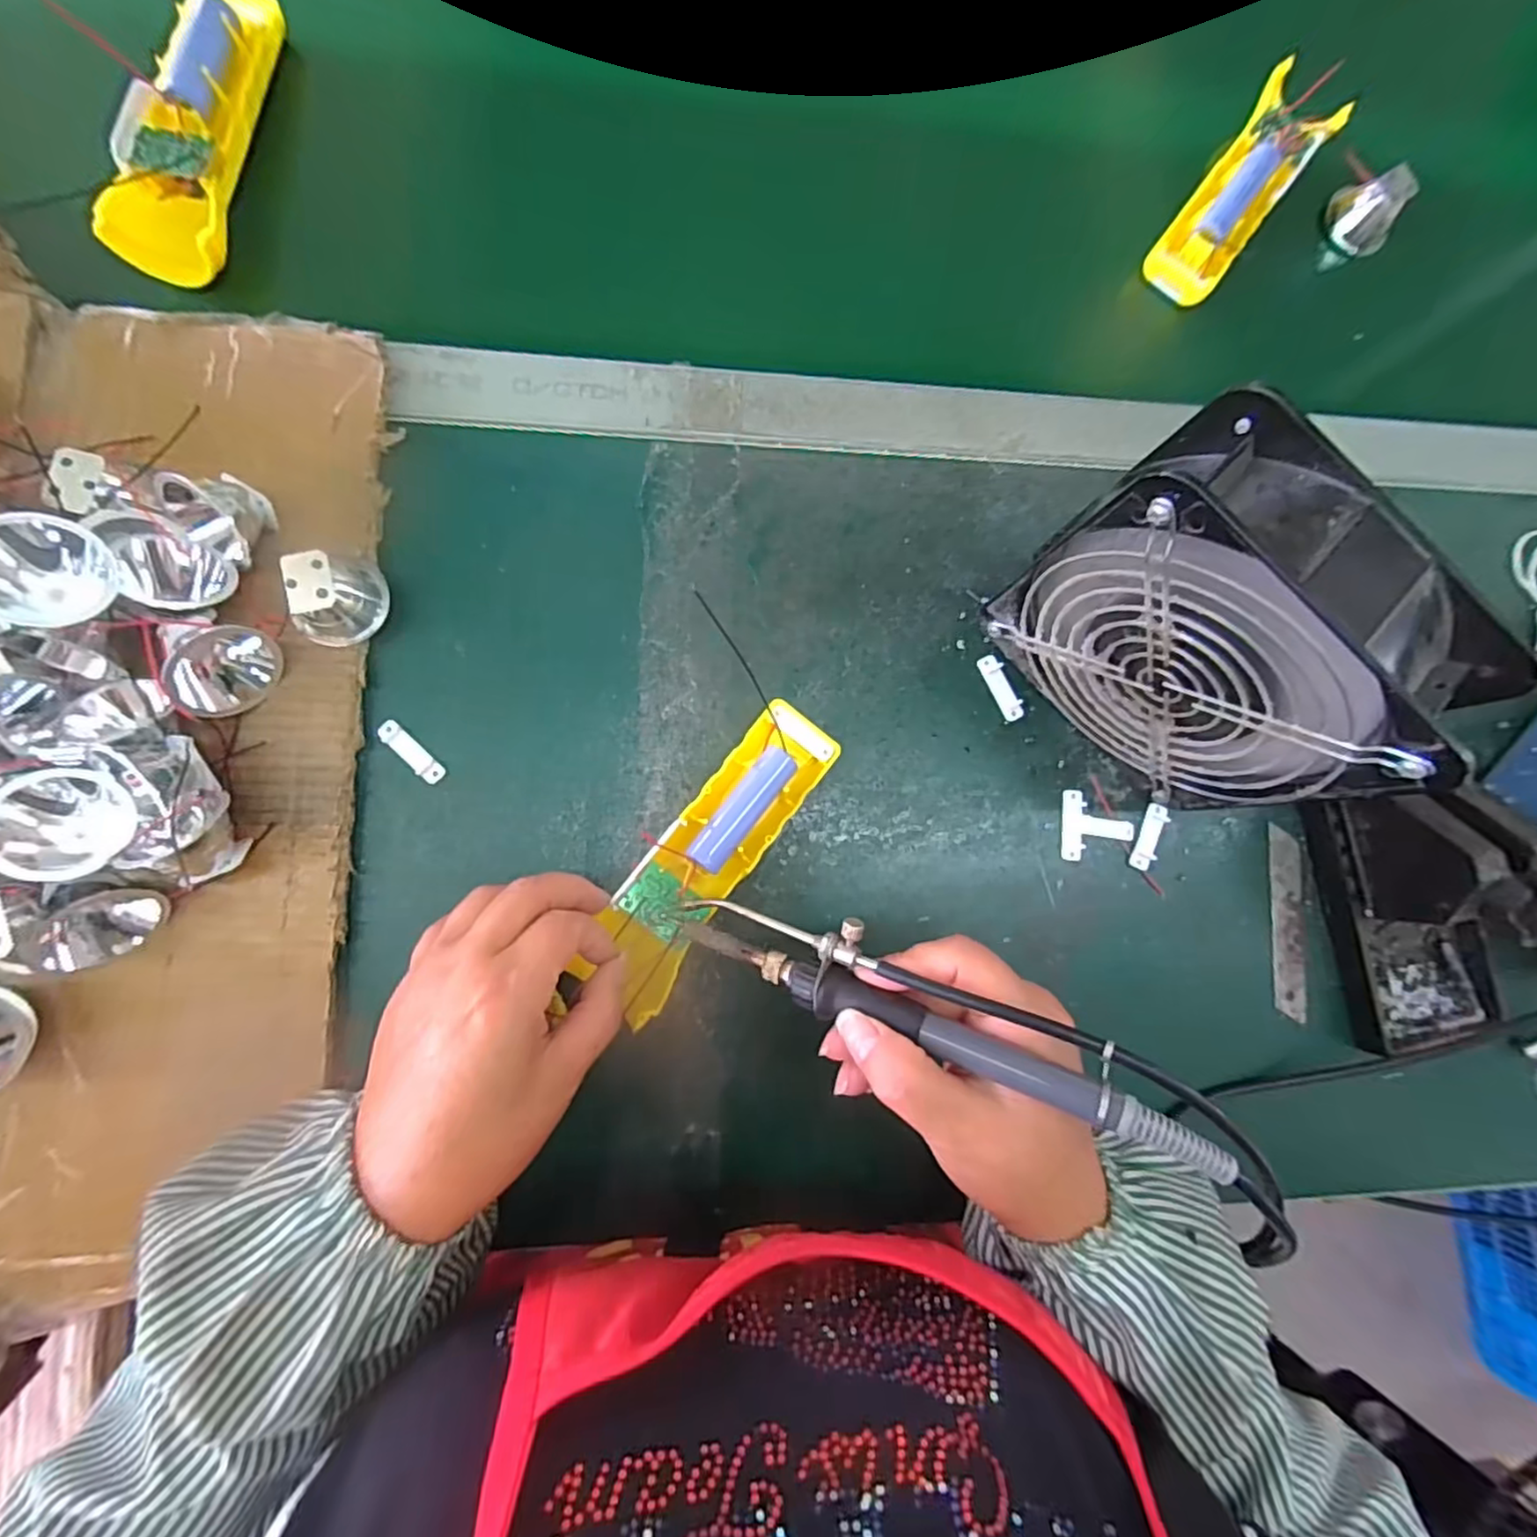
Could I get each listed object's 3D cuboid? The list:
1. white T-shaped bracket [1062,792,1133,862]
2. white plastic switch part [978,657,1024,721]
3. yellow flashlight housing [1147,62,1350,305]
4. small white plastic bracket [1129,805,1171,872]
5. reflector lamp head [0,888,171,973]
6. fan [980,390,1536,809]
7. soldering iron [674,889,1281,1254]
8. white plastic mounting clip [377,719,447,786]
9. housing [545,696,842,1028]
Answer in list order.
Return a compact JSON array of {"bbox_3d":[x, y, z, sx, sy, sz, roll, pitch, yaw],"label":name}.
[{"bbox_3d":[0.175,0.031,0.353,0.037,0.004,0.036,4,83,-7],"label":"white T-shaped bracket"},{"bbox_3d":[0.124,-0.043,0.354,0.011,0.006,0.037,-28,88,-10],"label":"white plastic switch part"},{"bbox_3d":[0.285,-0.352,0.400,0.050,0.032,0.155,39,80,-2],"label":"yellow flashlight housing"},{"bbox_3d":[0.206,0.037,0.356,0.012,0.005,0.037,23,81,-4],"label":"small white plastic bracket"},{"bbox_3d":[-0.291,0.066,0.271,0.063,0.036,0.032,0,84,-7],"label":"reflector lamp head"},{"bbox_3d":[0.184,-0.055,0.290,0.147,0.151,0.060,44,80,-1],"label":"fan"},{"bbox_3d":[0.059,0.091,0.234,0.213,0.019,0.038,17,80,25],"label":"soldering iron"},{"bbox_3d":[-0.171,-0.008,0.318,0.037,0.005,0.010,44,80,-1],"label":"white plastic mounting clip"},{"bbox_3d":[-0.025,0.037,0.308,0.044,0.021,0.156,37,76,-2],"label":"housing"}]

